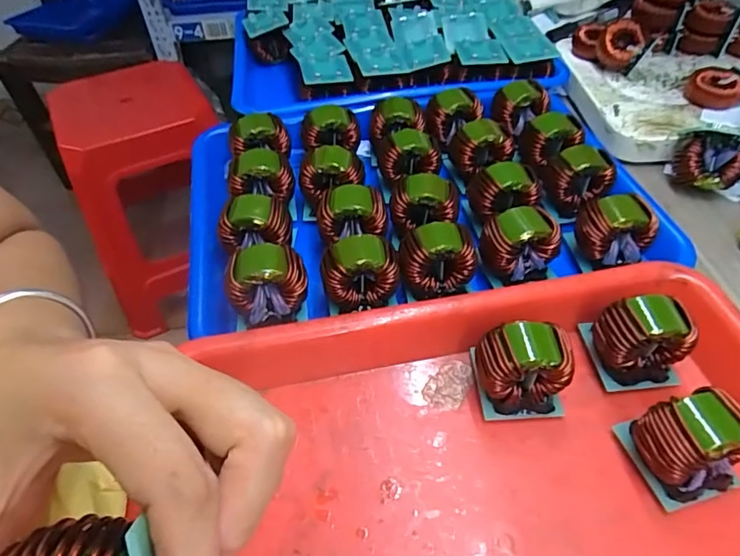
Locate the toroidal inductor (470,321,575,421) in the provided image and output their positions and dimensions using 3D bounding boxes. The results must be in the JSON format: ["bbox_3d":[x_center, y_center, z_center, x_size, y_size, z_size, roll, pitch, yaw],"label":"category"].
[{"bbox_3d":[0.083,0.048,0.281,0.048,0.049,0.045,-1,48,-1],"label":"toroidal inductor"}]

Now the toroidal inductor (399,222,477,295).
[{"bbox_3d":[0.044,-0.014,0.326,0.046,0.037,0.031,1,48,3],"label":"toroidal inductor"}]

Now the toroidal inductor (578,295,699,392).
[{"bbox_3d":[0.154,0.034,0.291,0.047,0.048,0.045,0,48,0],"label":"toroidal inductor"}]

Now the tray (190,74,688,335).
[{"bbox_3d":[0.035,-0.078,0.389,0.338,0.051,0.246,-10,48,-7],"label":"tray"}]

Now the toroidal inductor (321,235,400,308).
[{"bbox_3d":[-0.007,-0.006,0.318,0.047,0.039,0.029,-7,48,-4],"label":"toroidal inductor"}]

